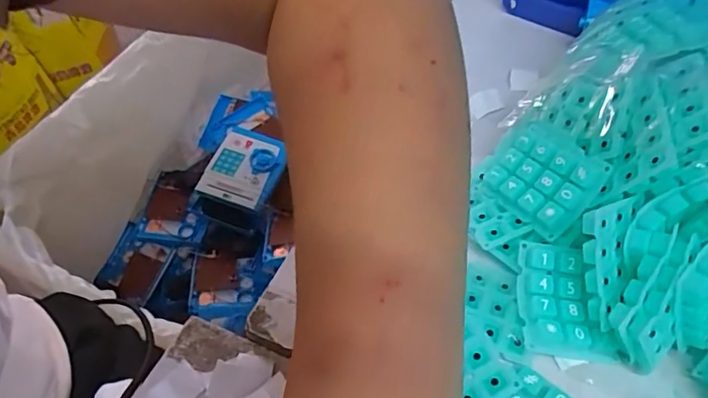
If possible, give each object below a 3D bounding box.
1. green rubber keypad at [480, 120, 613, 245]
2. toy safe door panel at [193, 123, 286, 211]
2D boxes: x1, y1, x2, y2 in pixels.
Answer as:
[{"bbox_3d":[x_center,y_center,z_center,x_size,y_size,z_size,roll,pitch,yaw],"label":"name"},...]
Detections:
[{"bbox_3d":[0.102,-0.014,0.293,0.049,0.008,0.061,-52,46,8],"label":"green rubber keypad"},{"bbox_3d":[-0.198,-0.059,0.968,0.133,0.033,0.150,14,53,16],"label":"toy safe door panel"}]

